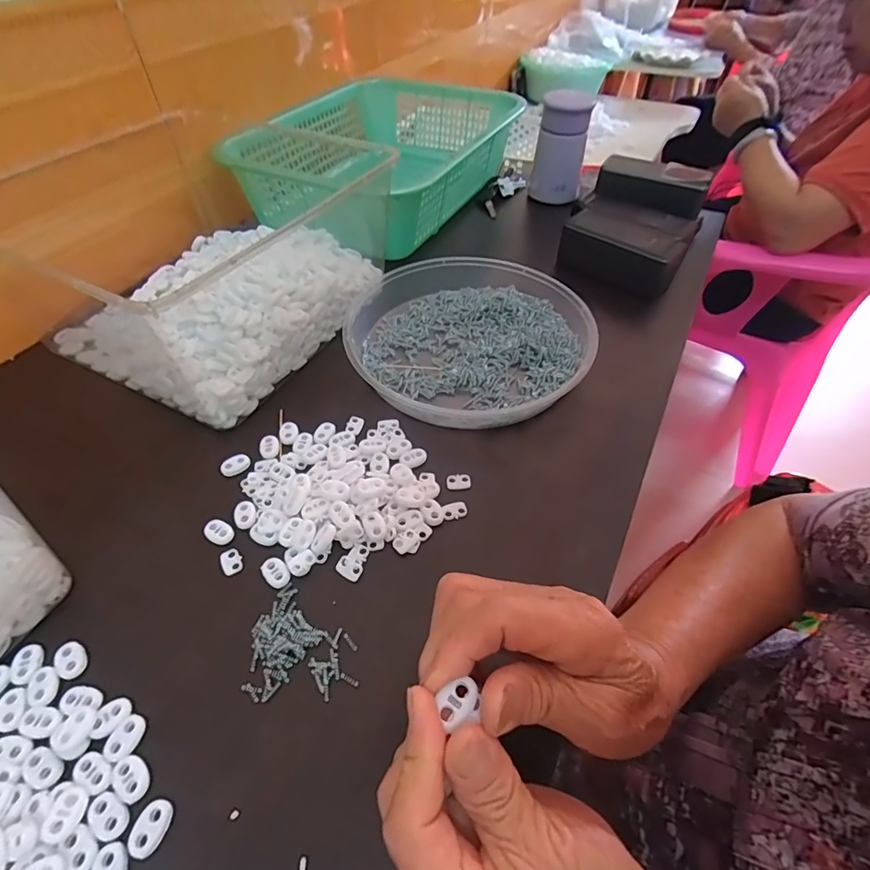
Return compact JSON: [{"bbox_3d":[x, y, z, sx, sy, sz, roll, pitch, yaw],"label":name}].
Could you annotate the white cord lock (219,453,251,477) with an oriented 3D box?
[{"bbox_3d":[-0.160,0.024,0.385,0.023,0.005,0.016,-27,54,-21],"label":"white cord lock"}]

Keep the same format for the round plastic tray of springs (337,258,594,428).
[{"bbox_3d":[0.032,-0.101,0.472,0.227,0.038,0.221,0,49,0],"label":"round plastic tray of springs"}]

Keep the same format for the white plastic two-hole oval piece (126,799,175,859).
[{"bbox_3d":[-0.142,0.195,0.239,0.017,0.004,0.022,11,50,9],"label":"white plastic two-hole oval piece"}]

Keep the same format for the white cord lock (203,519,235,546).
[{"bbox_3d":[-0.156,0.070,0.347,0.022,0.004,0.015,22,52,18],"label":"white cord lock"}]

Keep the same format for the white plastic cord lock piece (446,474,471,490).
[{"bbox_3d":[0.019,0.037,0.377,0.019,0.004,0.013,-1,49,-1],"label":"white plastic cord lock piece"}]

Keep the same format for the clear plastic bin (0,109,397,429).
[{"bbox_3d":[-0.229,-0.194,0.487,0.317,0.130,0.314,20,52,16],"label":"clear plastic bin"}]

